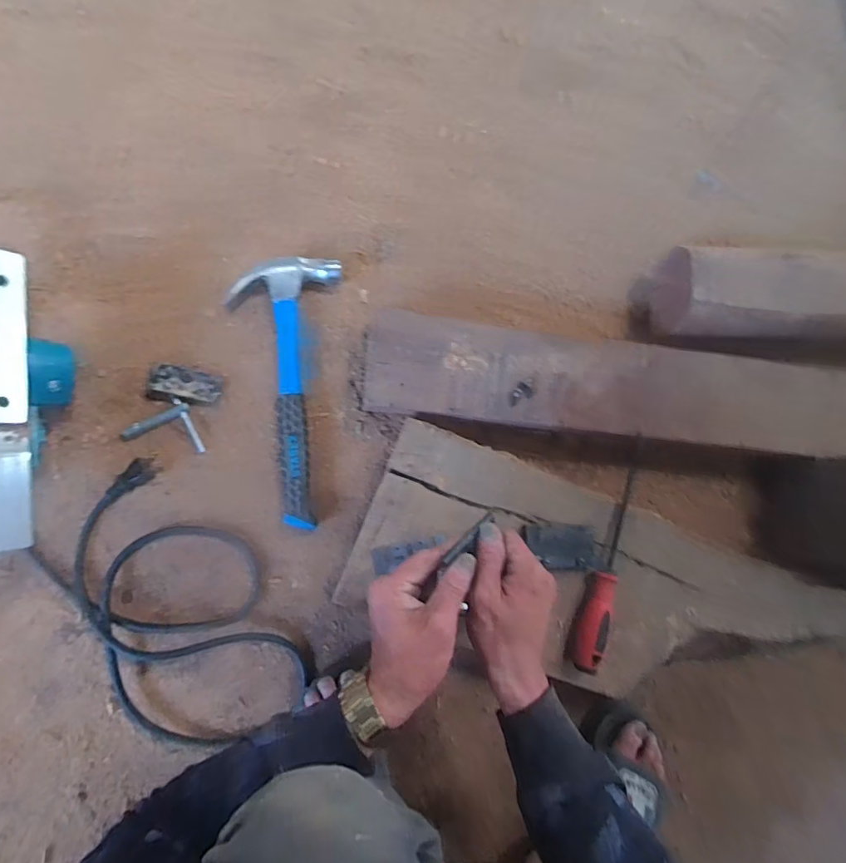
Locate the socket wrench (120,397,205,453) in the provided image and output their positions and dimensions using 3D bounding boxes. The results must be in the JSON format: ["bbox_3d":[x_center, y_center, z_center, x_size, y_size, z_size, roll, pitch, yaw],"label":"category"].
[{"bbox_3d":[-0.296,-0.010,0.560,0.087,0.012,0.056,10,84,-6],"label":"socket wrench"}]

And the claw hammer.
[{"bbox_3d":[-0.160,-0.047,0.575,0.122,0.030,0.313,-1,86,-7],"label":"claw hammer"}]

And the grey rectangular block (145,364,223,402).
[{"bbox_3d":[-0.278,-0.055,0.565,0.077,0.013,0.040,5,85,-7],"label":"grey rectangular block"}]

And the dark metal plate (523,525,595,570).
[{"bbox_3d":[0.153,0.129,0.540,0.079,0.005,0.047,2,84,-7],"label":"dark metal plate"}]

